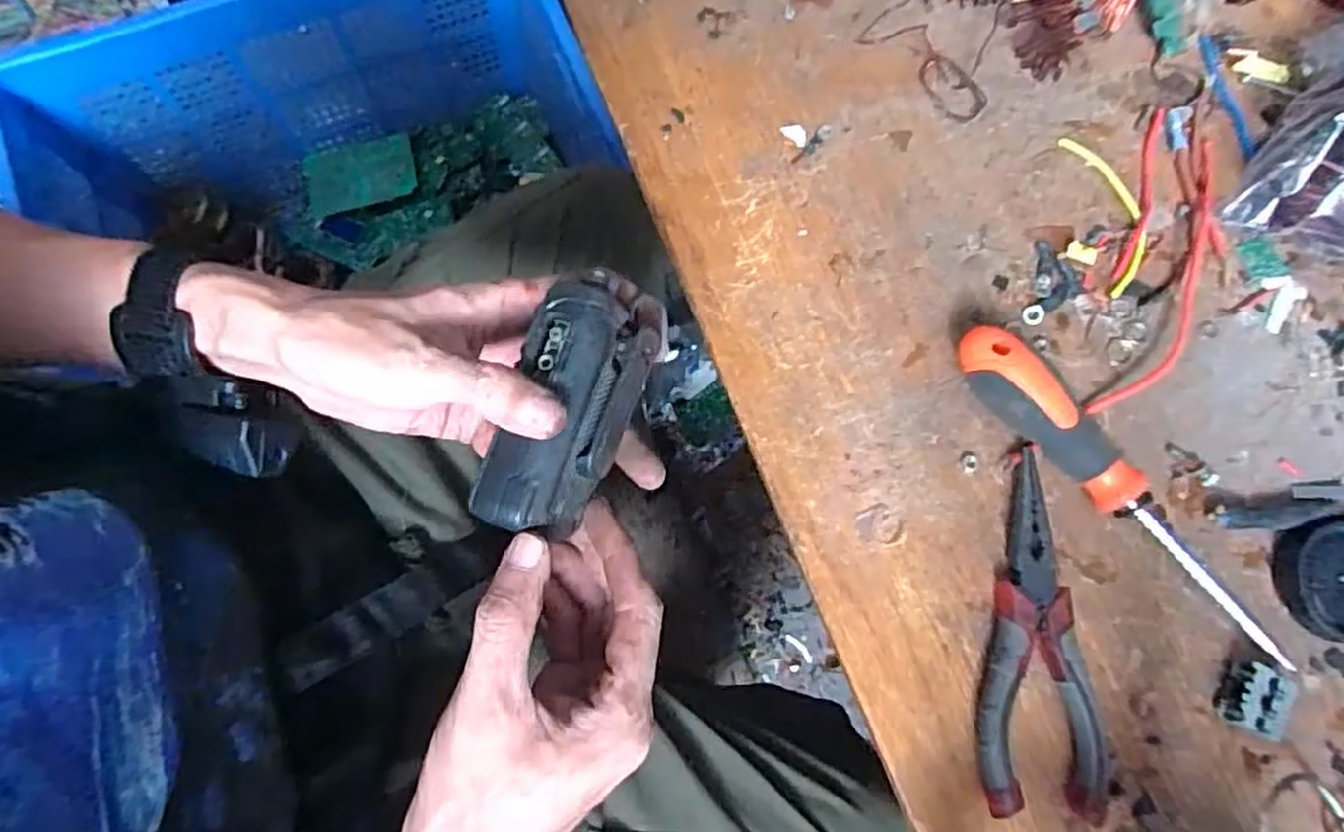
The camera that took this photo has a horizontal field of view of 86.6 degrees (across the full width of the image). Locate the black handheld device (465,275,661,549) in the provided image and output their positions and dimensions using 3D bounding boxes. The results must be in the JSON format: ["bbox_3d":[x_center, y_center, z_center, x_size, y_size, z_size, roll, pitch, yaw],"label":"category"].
[{"bbox_3d":[-0.040,0.000,0.279,0.044,0.032,0.093,18,82,6],"label":"black handheld device"}]

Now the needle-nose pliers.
[{"bbox_3d":[0.155,0.096,0.321,0.051,0.015,0.155,-5,76,0],"label":"needle-nose pliers"}]

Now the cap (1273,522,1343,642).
[{"bbox_3d":[0.306,0.076,0.323,0.047,0.013,0.050,8,76,4],"label":"cap"}]

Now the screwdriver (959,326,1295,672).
[{"bbox_3d":[0.207,0.034,0.327,0.027,0.033,0.192,-43,79,-9],"label":"screwdriver"}]

